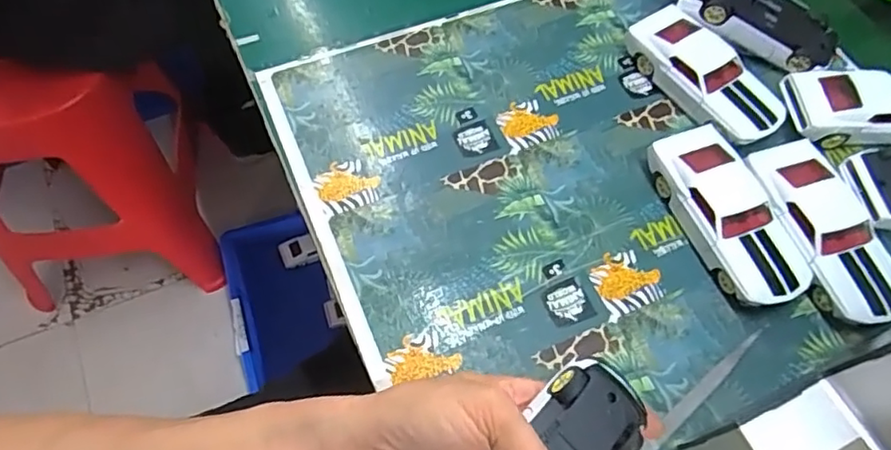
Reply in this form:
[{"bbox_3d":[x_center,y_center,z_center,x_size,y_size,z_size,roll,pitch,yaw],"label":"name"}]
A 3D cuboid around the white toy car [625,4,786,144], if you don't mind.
[{"bbox_3d":[0.195,-0.113,0.451,0.053,0.033,0.125,-34,68,-19],"label":"white toy car"}]

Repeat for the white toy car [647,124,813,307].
[{"bbox_3d":[0.185,-0.006,0.396,0.057,0.034,0.126,-20,65,-13],"label":"white toy car"}]

